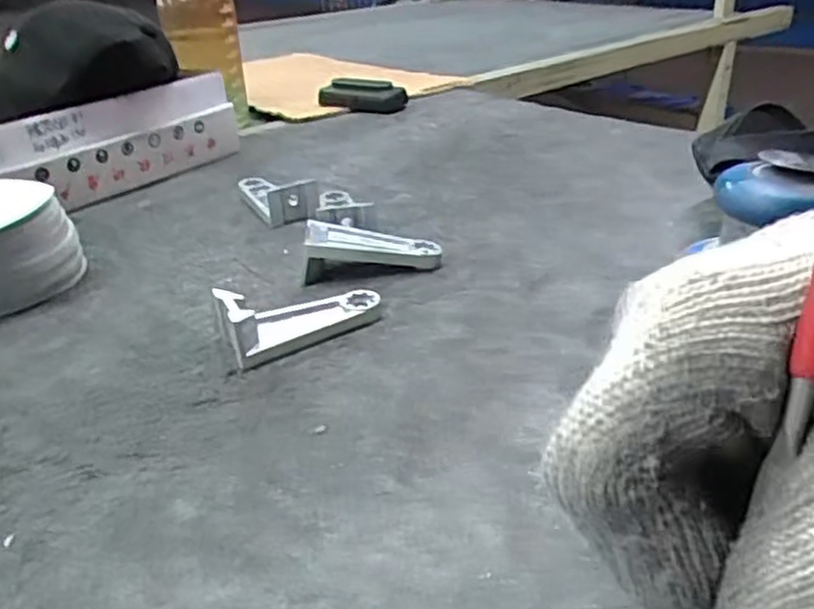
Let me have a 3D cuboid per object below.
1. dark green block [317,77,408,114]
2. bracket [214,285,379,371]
[{"bbox_3d":[-0.057,-0.259,0.901,0.109,0.035,0.030,0,28,3],"label":"dark green block"},{"bbox_3d":[-0.064,0.001,0.428,0.095,0.031,0.043,-19,32,-28],"label":"bracket"}]

